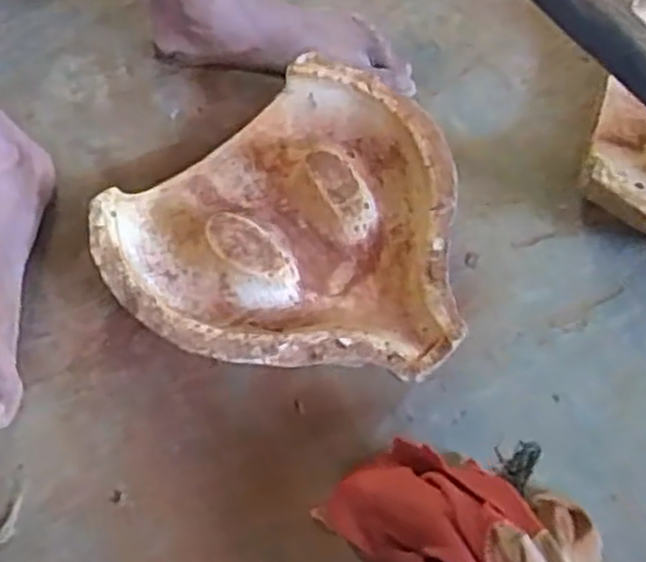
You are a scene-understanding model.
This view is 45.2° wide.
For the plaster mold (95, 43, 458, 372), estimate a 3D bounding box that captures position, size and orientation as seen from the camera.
[{"bbox_3d":[-0.032,-0.053,0.628,0.266,0.058,0.263,5,62,3],"label":"plaster mold"}]

